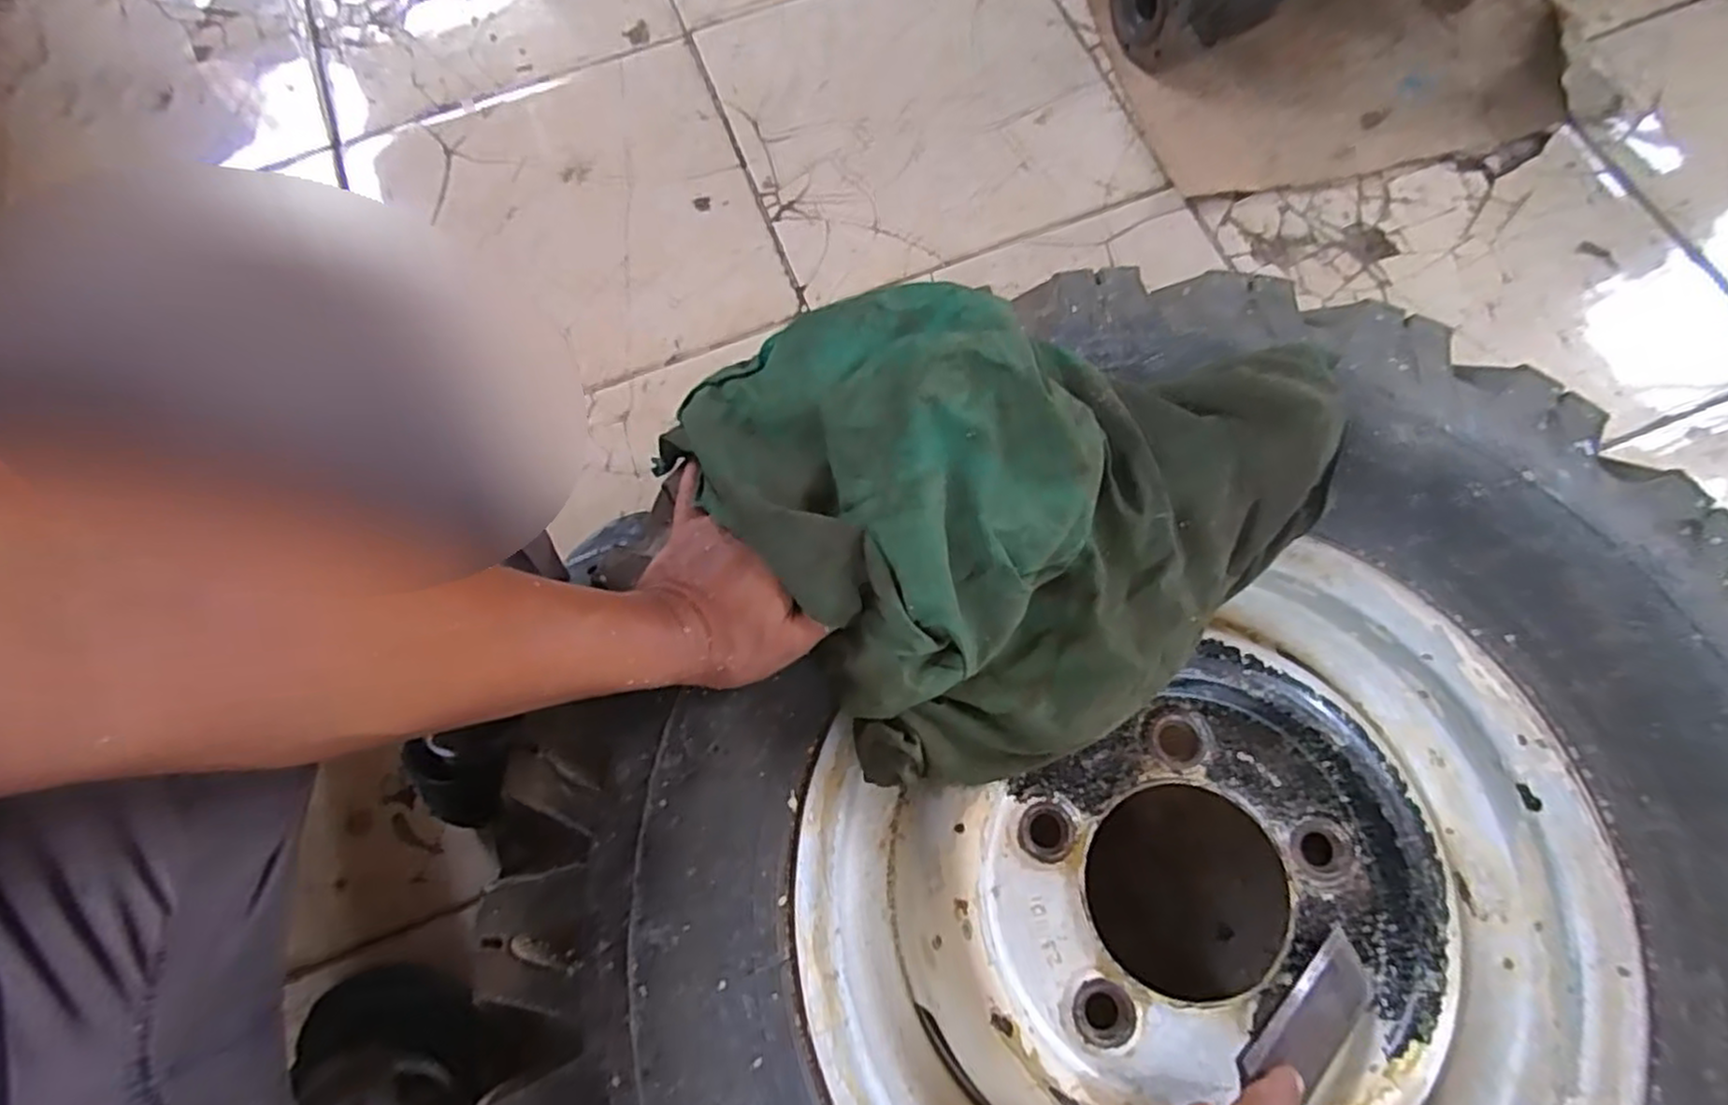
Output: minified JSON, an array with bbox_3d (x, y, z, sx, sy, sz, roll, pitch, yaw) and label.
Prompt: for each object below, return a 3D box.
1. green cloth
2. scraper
[{"bbox_3d":[0.087,-0.052,0.420,0.314,0.099,0.278,-34,75,-8],"label":"green cloth"},{"bbox_3d":[0.230,0.242,0.380,0.106,0.007,0.041,-24,85,-31],"label":"scraper"}]

